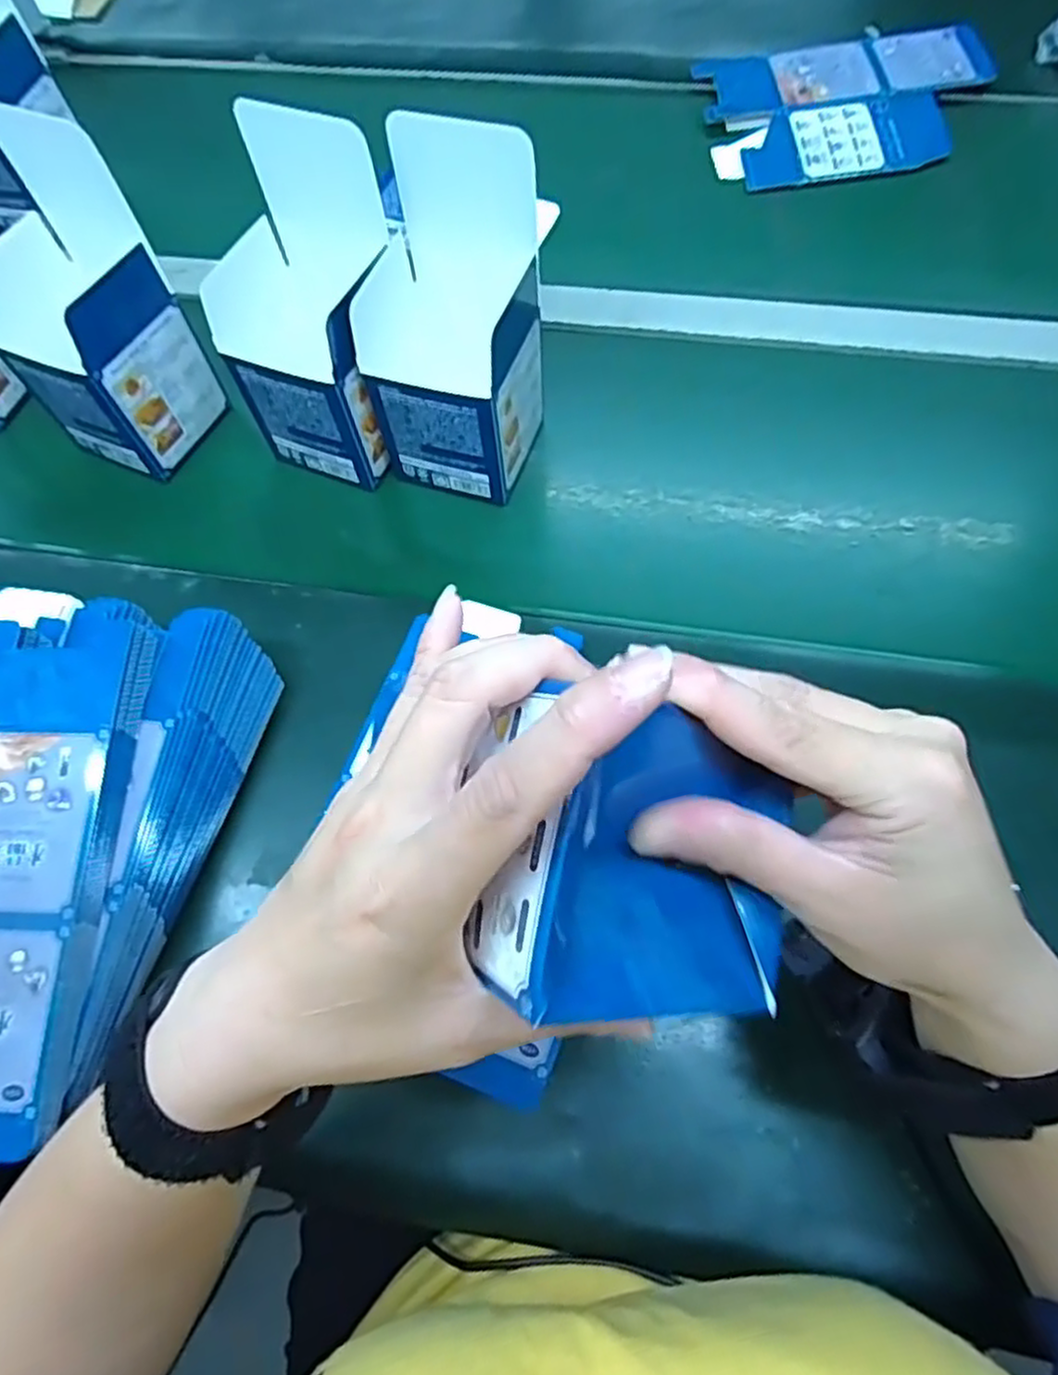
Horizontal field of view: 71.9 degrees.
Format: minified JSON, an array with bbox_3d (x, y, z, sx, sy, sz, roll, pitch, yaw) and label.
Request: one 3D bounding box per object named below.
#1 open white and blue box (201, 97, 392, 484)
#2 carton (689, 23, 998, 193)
[{"bbox_3d":[-0.133,-0.224,0.439,0.093,0.171,0.095,22,71,11],"label":"open white and blue box"},{"bbox_3d":[0.270,-0.489,0.615,0.234,0.028,0.152,-10,68,-1],"label":"carton"}]

